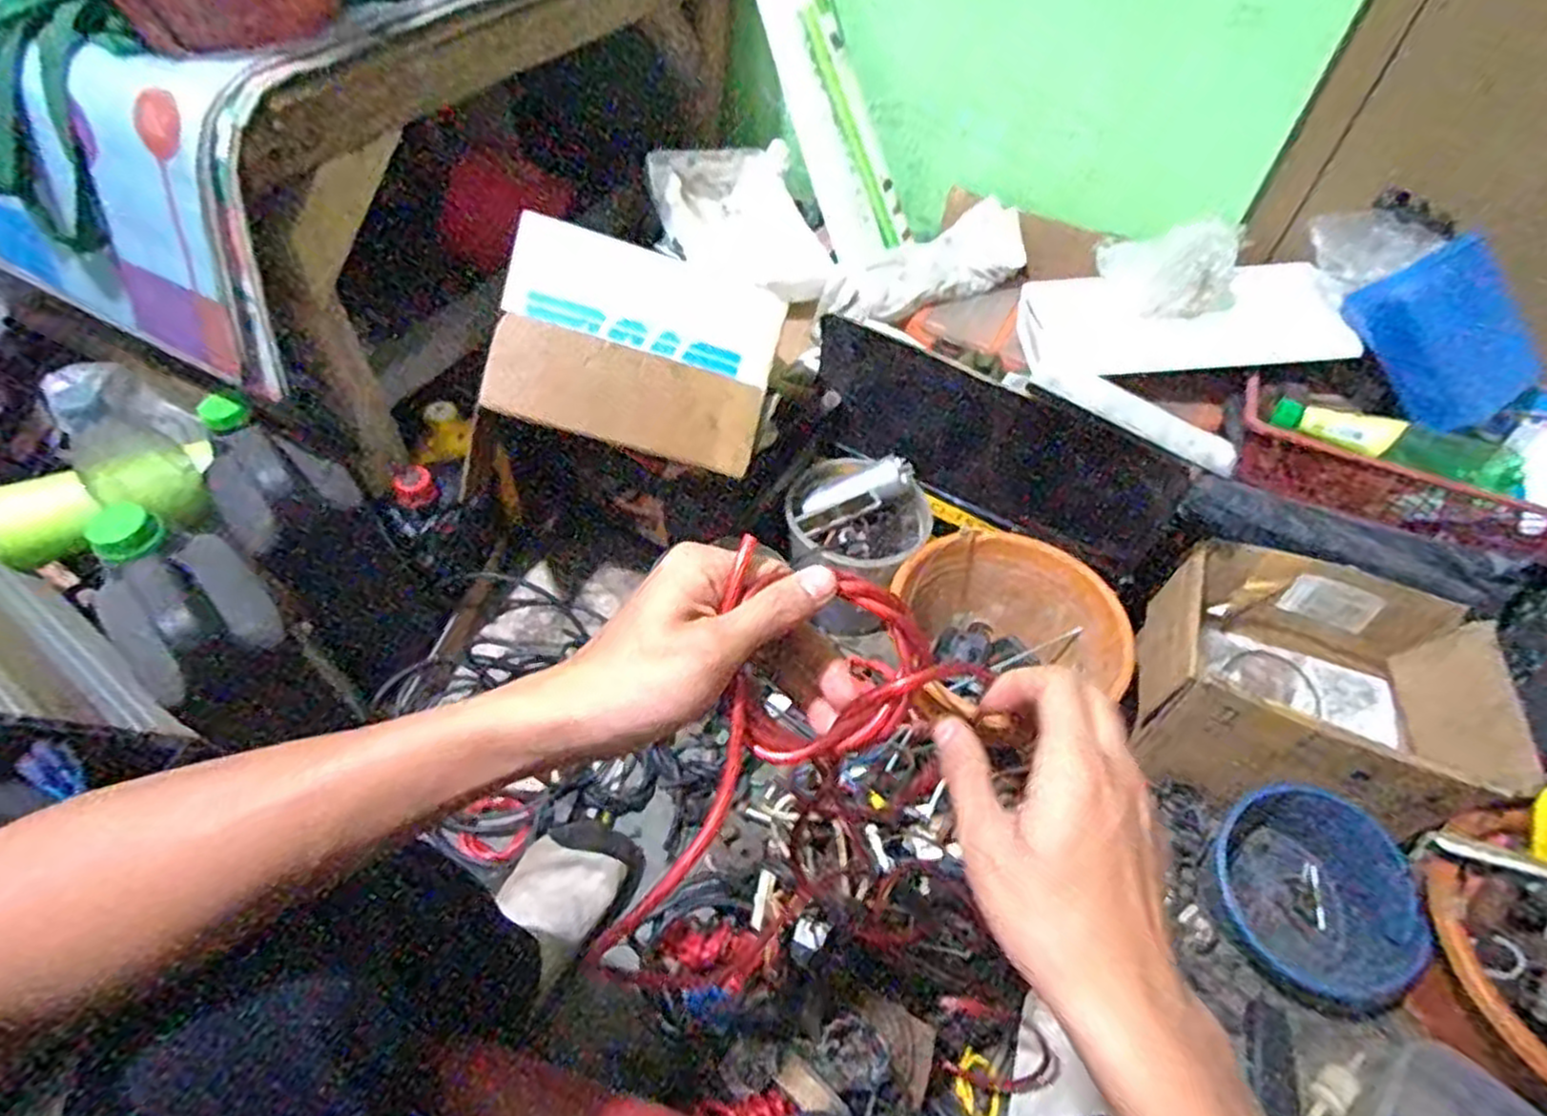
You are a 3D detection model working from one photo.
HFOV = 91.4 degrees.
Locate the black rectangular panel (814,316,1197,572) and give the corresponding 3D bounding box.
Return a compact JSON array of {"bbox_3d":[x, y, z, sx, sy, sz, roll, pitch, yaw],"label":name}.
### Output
[{"bbox_3d":[0.256,-0.135,0.912,0.441,0.151,0.045,24,20,3],"label":"black rectangular panel"}]

